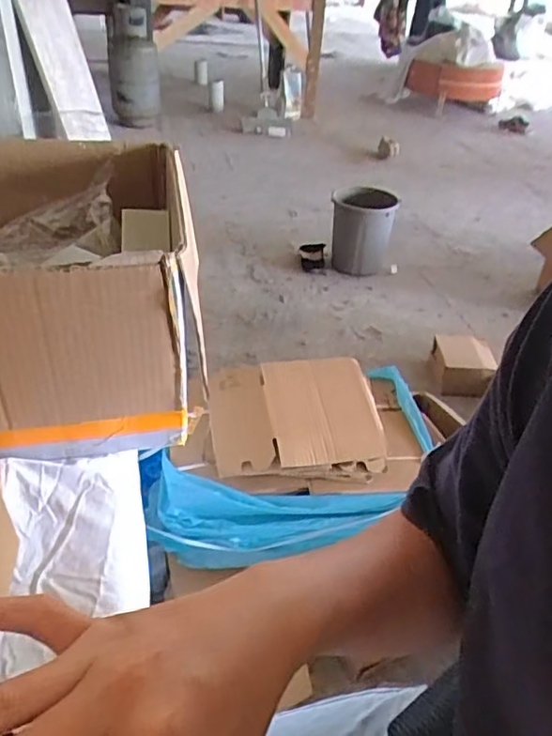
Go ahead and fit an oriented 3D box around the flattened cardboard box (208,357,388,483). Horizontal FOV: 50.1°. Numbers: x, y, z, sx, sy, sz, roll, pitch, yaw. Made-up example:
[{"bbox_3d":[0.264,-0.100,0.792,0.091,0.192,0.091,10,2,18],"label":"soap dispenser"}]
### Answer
[{"bbox_3d":[0.028,0.076,0.940,0.256,0.039,0.213,-3,46,-5],"label":"flattened cardboard box"}]

